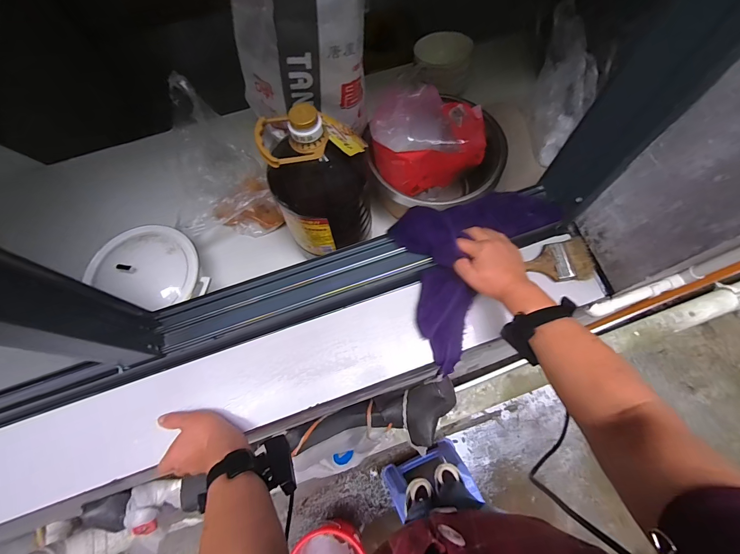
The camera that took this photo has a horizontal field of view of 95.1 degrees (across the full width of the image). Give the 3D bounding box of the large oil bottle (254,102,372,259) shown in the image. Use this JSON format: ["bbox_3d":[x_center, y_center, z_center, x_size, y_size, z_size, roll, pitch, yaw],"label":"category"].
[{"bbox_3d":[-0.084,-0.162,0.575,0.157,0.250,0.147,-14,70,-3],"label":"large oil bottle"}]

